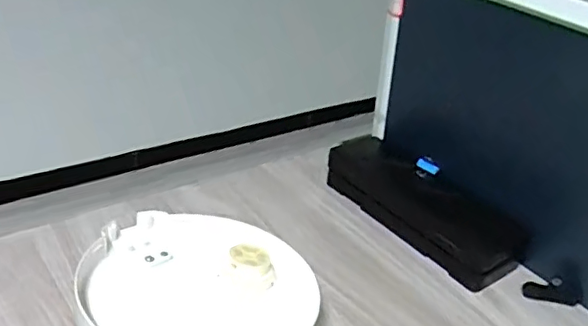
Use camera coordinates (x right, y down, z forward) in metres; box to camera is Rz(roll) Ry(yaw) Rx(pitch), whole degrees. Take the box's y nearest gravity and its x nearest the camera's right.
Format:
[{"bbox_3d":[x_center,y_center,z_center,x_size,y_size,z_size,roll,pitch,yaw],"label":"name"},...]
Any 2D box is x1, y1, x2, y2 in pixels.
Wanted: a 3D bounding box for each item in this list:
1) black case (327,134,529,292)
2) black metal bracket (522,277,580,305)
[{"bbox_3d":[0.152,0.050,0.720,0.078,0.059,0.258,-17,38,-35],"label":"black case"},{"bbox_3d":[0.277,0.137,0.628,0.058,0.027,0.012,1,28,16],"label":"black metal bracket"}]

